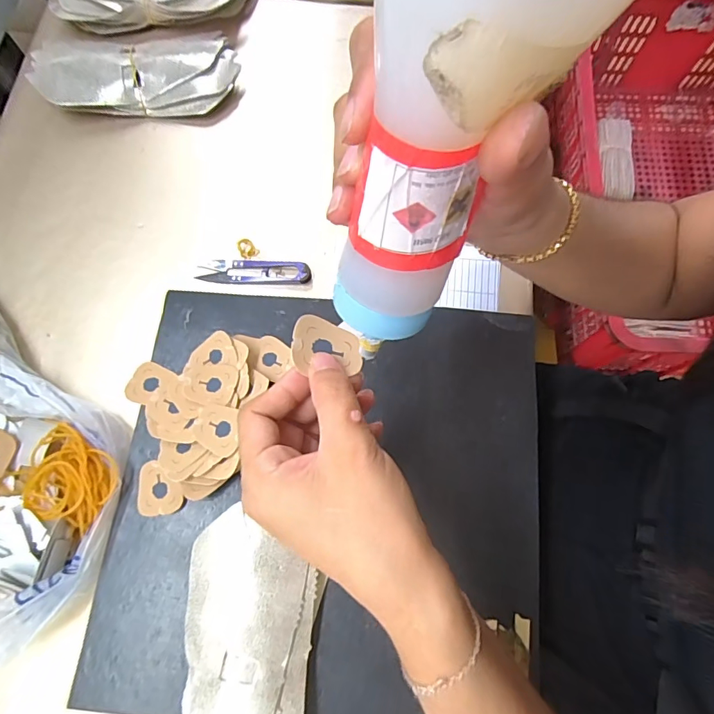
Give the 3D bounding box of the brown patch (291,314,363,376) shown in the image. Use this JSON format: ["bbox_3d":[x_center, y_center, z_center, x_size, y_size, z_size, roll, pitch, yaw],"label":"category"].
[{"bbox_3d":[-0.015,-0.006,0.241,0.037,0.004,0.028,9,64,-20],"label":"brown patch"}]

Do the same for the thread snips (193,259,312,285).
[{"bbox_3d":[-0.091,-0.076,0.408,0.098,0.005,0.023,1,73,0],"label":"thread snips"}]

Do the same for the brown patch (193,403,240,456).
[{"bbox_3d":[-0.099,0.051,0.328,0.036,0.004,0.034,9,69,13],"label":"brown patch"}]

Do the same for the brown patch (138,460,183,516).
[{"bbox_3d":[-0.142,0.095,0.334,0.032,0.004,0.037,1,78,3],"label":"brown patch"}]

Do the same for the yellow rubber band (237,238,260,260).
[{"bbox_3d":[-0.099,-0.098,0.414,0.015,0.004,0.021,-33,76,-10],"label":"yellow rubber band"}]

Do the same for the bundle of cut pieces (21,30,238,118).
[{"bbox_3d":[-0.218,-0.279,0.456,0.193,0.031,0.085,1,73,0],"label":"bundle of cut pieces"}]

